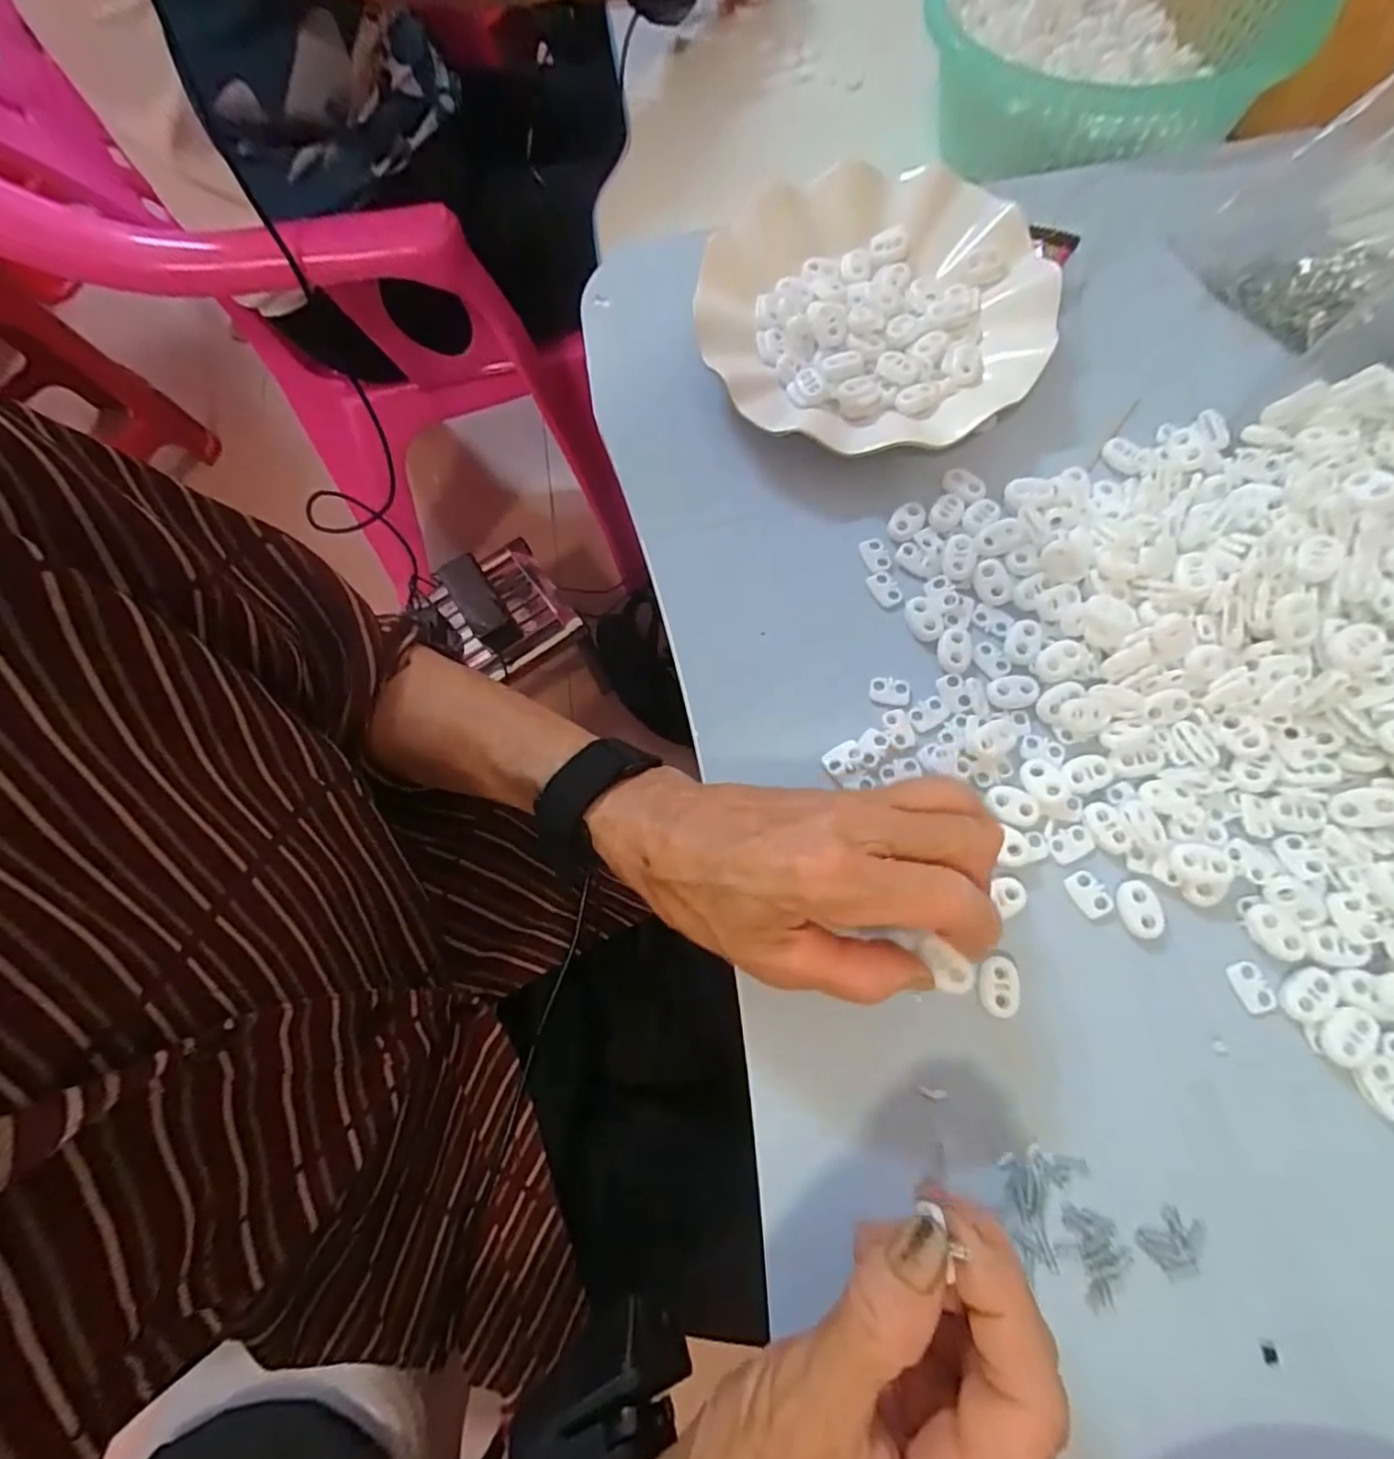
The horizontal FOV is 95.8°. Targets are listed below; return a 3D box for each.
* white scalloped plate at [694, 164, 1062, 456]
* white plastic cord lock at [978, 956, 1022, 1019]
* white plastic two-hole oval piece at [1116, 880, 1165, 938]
[{"bbox_3d":[0.092,-0.215,0.329,0.173,0.034,0.168,-2,72,5],"label":"white scalloped plate"},{"bbox_3d":[0.119,0.101,0.246,0.016,0.004,0.021,1,72,5],"label":"white plastic cord lock"},{"bbox_3d":[0.178,0.072,0.252,0.015,0.004,0.022,-19,71,-1],"label":"white plastic two-hole oval piece"}]

